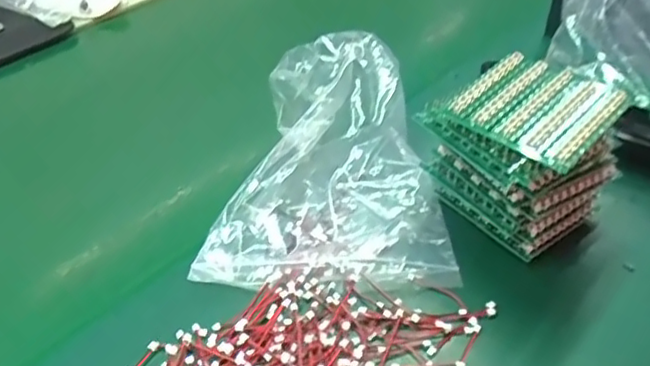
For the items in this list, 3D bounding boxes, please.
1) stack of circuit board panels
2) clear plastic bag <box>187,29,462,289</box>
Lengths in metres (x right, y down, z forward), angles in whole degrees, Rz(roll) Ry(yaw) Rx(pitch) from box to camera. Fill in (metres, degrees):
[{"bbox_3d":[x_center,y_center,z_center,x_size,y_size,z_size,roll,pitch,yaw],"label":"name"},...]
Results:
[{"bbox_3d":[0.125,-0.017,0.418,0.084,0.107,0.102,-30,47,-28],"label":"stack of circuit board panels"},{"bbox_3d":[-0.004,-0.024,0.465,0.169,0.077,0.210,-4,41,-2],"label":"clear plastic bag"}]

